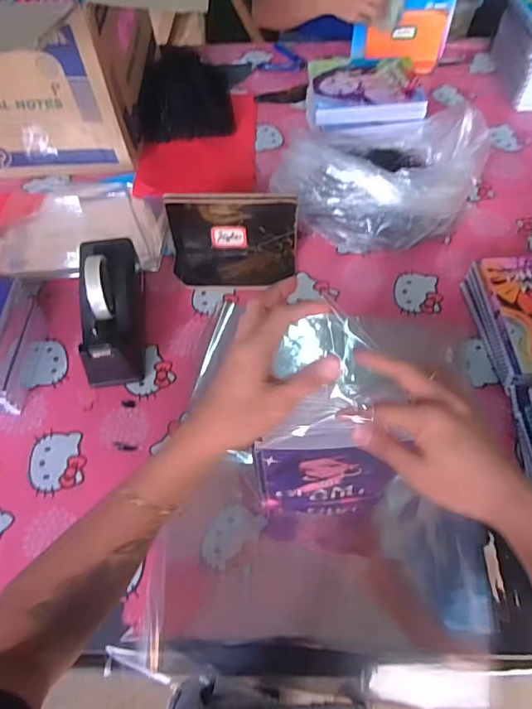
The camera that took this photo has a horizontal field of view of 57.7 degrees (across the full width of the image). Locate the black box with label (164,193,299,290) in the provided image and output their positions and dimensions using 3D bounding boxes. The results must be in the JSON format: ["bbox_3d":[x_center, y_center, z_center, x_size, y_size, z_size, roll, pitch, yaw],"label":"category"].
[{"bbox_3d":[-0.051,-0.173,0.741,0.197,0.117,0.087,0,60,1],"label":"black box with label"}]

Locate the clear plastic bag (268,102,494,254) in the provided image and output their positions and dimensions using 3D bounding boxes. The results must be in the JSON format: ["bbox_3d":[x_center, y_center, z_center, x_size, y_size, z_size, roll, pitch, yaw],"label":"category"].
[{"bbox_3d":[0.187,-0.287,0.785,0.272,0.154,0.256,-41,67,-19],"label":"clear plastic bag"}]

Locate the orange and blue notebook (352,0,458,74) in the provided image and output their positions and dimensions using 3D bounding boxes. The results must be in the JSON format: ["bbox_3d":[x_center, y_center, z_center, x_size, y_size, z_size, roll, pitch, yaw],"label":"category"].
[{"bbox_3d":[0.284,-0.678,1.008,0.192,0.150,0.019,6,49,5],"label":"orange and blue notebook"}]

